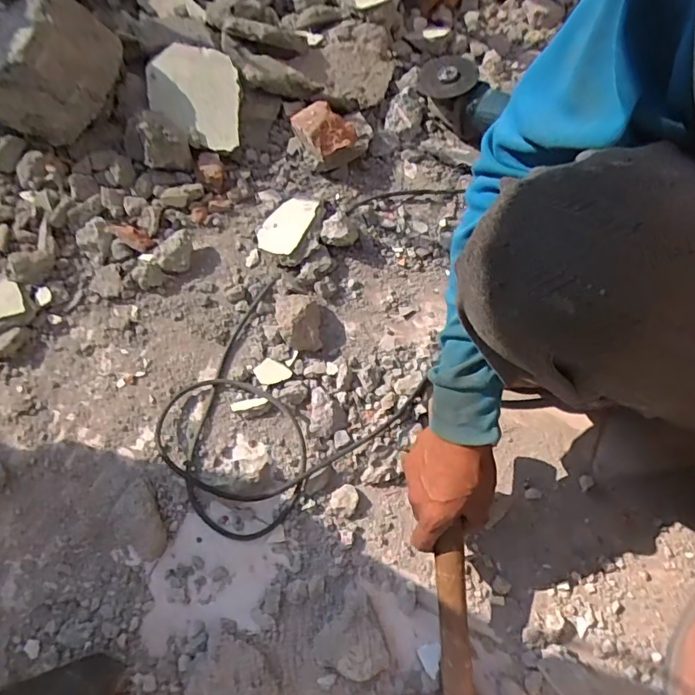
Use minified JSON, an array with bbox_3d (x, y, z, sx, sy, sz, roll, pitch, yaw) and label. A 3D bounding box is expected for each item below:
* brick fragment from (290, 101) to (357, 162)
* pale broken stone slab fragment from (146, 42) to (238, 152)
[{"bbox_3d":[-0.030,-0.314,0.720,0.084,0.055,0.098,-20,69,-8],"label":"brick fragment"},{"bbox_3d":[-0.212,-0.368,0.711,0.168,0.026,0.117,40,95,5],"label":"pale broken stone slab fragment"}]

